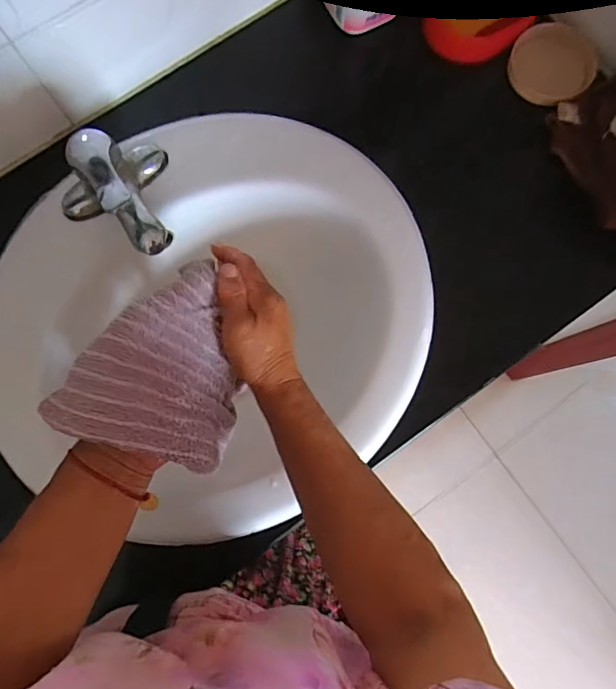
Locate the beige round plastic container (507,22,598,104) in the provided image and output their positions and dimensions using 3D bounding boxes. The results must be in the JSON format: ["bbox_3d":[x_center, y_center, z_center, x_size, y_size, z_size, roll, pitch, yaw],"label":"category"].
[{"bbox_3d":[0.290,-0.334,0.566,0.096,0.026,0.091,0,79,0],"label":"beige round plastic container"}]

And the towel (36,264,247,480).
[{"bbox_3d":[-0.099,0.013,0.359,0.104,0.108,0.146,22,80,4],"label":"towel"}]

